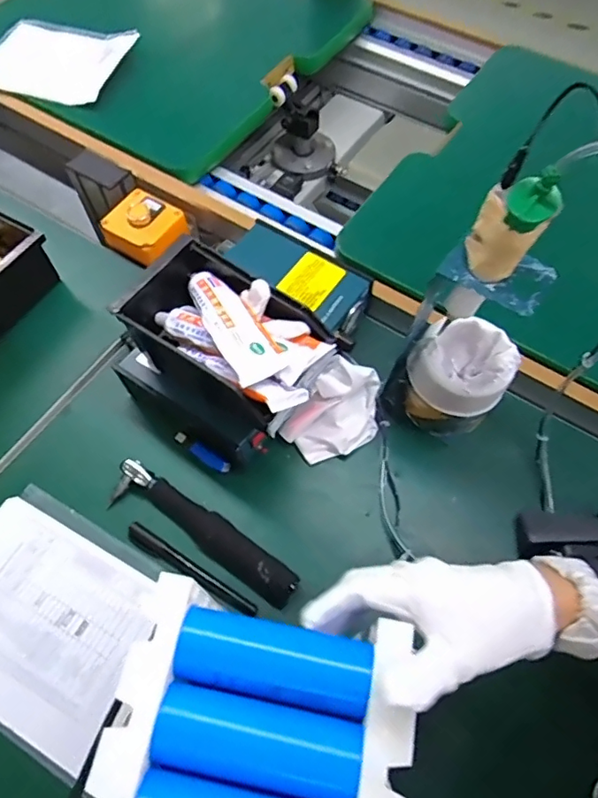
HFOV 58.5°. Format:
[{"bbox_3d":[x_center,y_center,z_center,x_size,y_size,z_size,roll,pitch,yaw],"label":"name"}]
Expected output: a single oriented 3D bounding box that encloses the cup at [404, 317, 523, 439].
[{"bbox_3d":[0.149,-0.018,0.514,0.085,0.105,0.079,0,62,0],"label":"cup"}]

